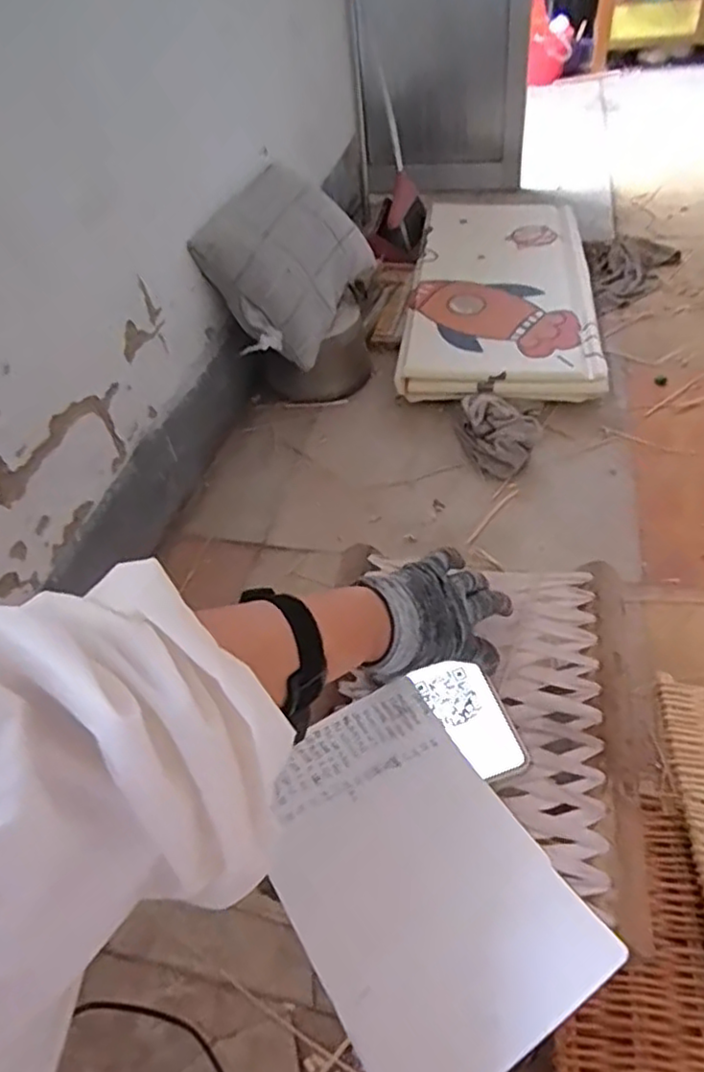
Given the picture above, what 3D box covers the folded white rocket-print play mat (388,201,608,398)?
[{"bbox_3d":[0.316,-0.541,1.452,0.368,0.071,0.757,3,47,9],"label":"folded white rocket-print play mat"}]

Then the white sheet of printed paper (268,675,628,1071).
[{"bbox_3d":[0.038,0.228,0.459,0.163,0.029,0.237,-26,49,-18],"label":"white sheet of printed paper"}]

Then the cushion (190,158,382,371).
[{"bbox_3d":[-0.117,-0.522,1.283,0.107,0.308,0.396,-7,41,51],"label":"cushion"}]

